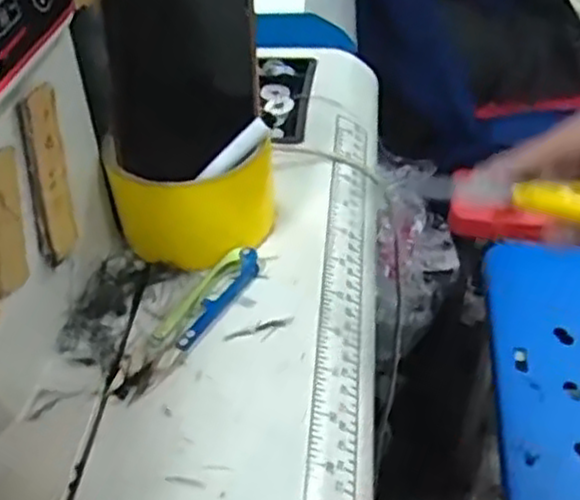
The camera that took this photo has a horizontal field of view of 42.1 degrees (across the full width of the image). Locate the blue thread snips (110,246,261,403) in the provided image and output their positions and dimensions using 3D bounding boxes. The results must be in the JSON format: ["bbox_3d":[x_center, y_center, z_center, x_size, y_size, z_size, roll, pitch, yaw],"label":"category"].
[{"bbox_3d":[-0.049,0.033,0.369,0.024,0.014,0.102,20,46,24],"label":"blue thread snips"}]

